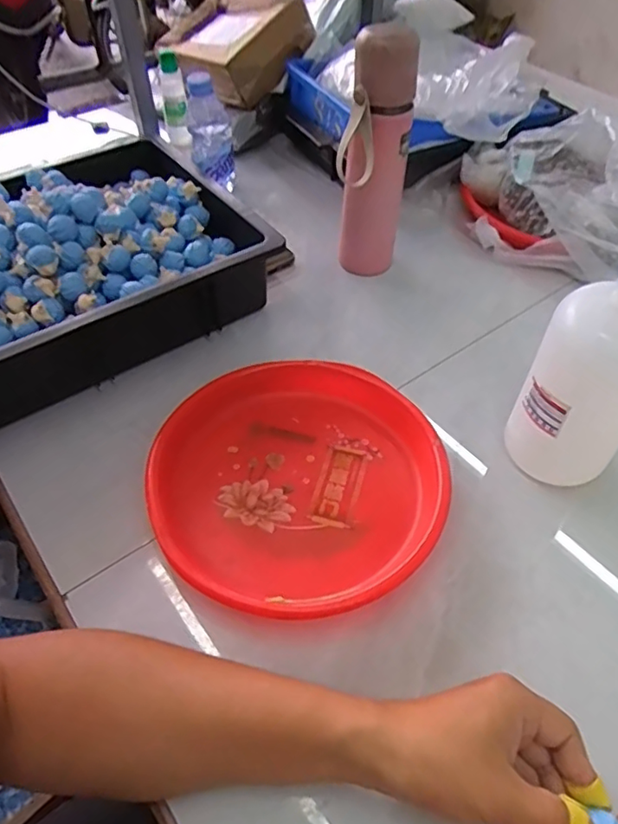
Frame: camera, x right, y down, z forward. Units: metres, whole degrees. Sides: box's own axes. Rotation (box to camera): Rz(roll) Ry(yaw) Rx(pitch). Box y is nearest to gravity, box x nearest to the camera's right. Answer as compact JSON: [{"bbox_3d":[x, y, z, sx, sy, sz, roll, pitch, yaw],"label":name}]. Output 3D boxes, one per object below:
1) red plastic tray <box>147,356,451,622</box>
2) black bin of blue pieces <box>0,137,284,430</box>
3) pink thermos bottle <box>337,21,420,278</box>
[{"bbox_3d":[-0.011,0.056,0.498,0.238,0.042,0.247,-22,53,-17],"label":"red plastic tray"},{"bbox_3d":[-0.291,-0.150,0.611,0.443,0.105,0.291,-30,56,-23],"label":"black bin of blue pieces"},{"bbox_3d":[0.069,-0.261,0.626,0.070,0.262,0.061,11,51,10],"label":"pink thermos bottle"}]

